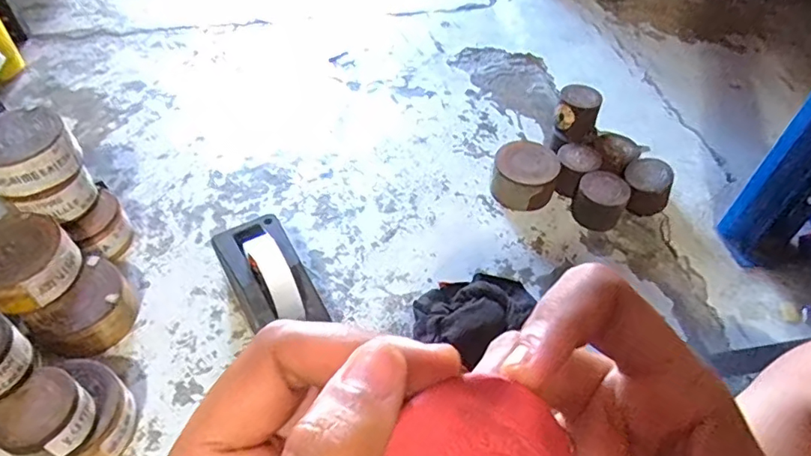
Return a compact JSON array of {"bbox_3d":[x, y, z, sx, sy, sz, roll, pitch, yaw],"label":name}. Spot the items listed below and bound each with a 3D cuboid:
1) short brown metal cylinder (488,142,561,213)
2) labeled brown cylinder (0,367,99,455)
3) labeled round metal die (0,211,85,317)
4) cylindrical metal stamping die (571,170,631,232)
[{"bbox_3d":[0.168,-0.078,0.764,0.094,0.060,0.100,19,50,15],"label":"short brown metal cylinder"},{"bbox_3d":[-0.313,0.165,0.467,0.064,0.047,0.071,31,55,22],"label":"labeled brown cylinder"},{"bbox_3d":[-0.415,0.036,0.578,0.102,0.048,0.100,26,54,19],"label":"labeled round metal die"},{"bbox_3d":[0.262,-0.037,0.723,0.068,0.054,0.062,1,48,-1],"label":"cylindrical metal stamping die"}]

